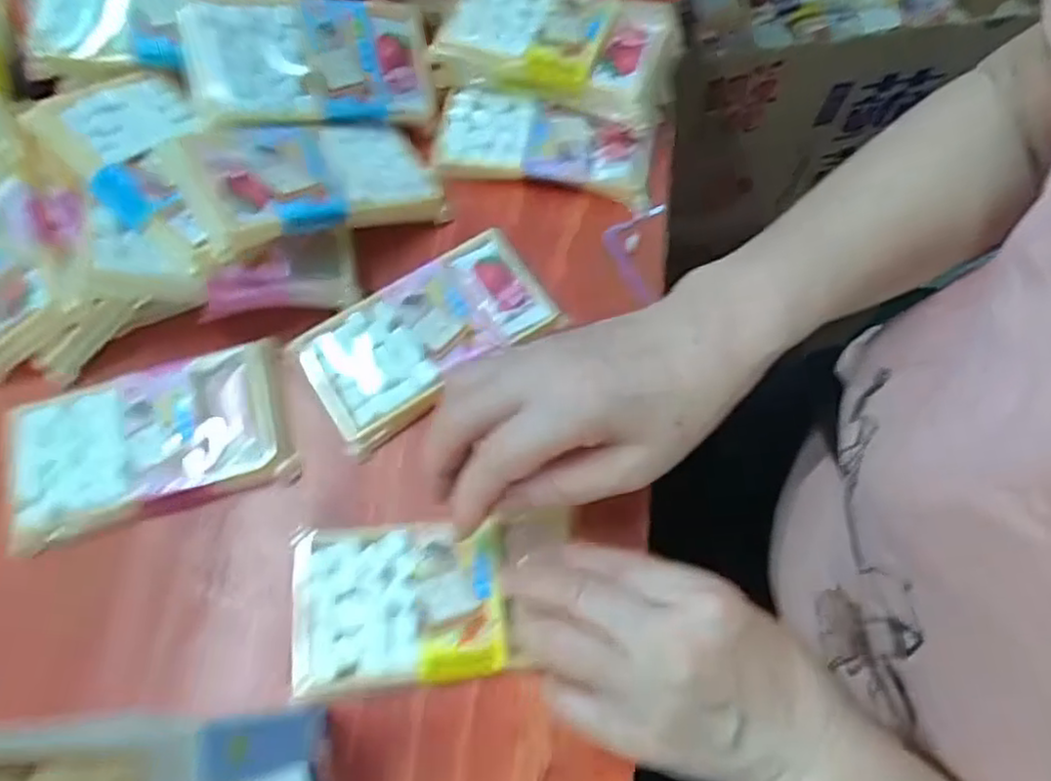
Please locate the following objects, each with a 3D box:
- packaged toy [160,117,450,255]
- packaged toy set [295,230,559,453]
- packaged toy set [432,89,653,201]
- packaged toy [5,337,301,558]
[{"bbox_3d":[-0.114,-0.119,0.385,0.138,0.012,0.079,-21,72,-35],"label":"packaged toy"},{"bbox_3d":[-0.053,-0.033,0.377,0.133,0.009,0.071,-34,72,-13],"label":"packaged toy set"},{"bbox_3d":[0.010,-0.151,0.425,0.127,0.016,0.055,12,68,5],"label":"packaged toy set"},{"bbox_3d":[-0.191,0.026,0.353,0.138,0.011,0.077,-16,69,-6],"label":"packaged toy"}]

